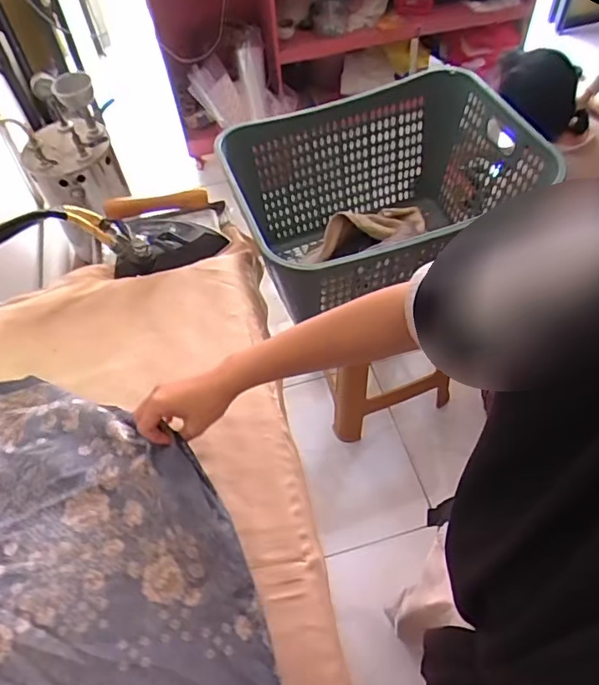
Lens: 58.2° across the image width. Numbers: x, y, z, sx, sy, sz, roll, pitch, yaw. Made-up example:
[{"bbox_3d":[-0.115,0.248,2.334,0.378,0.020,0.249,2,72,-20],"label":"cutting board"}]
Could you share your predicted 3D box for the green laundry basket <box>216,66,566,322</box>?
[{"bbox_3d":[0.162,-0.255,1.112,0.541,0.324,0.431,-14,56,-5],"label":"green laundry basket"}]

